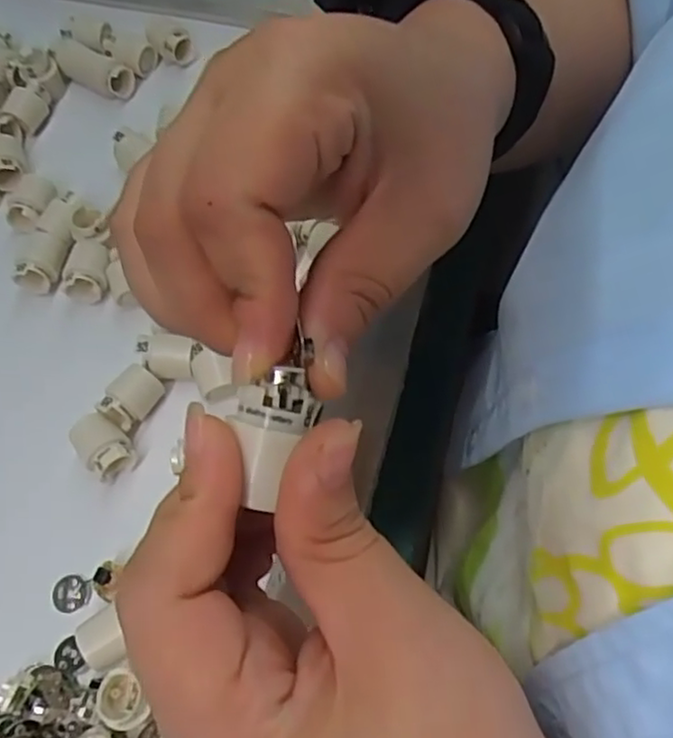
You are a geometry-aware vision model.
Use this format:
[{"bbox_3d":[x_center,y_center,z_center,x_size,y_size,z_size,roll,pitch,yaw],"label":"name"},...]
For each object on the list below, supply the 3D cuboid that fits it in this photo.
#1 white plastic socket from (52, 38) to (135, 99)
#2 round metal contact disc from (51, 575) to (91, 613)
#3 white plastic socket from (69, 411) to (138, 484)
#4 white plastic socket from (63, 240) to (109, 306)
[{"bbox_3d":[-0.144,-0.179,0.397,0.050,0.017,0.020,30,69,16],"label":"white plastic socket"},{"bbox_3d":[-0.111,0.094,0.280,0.015,0.004,0.015,-1,63,2],"label":"round metal contact disc"},{"bbox_3d":[-0.103,0.034,0.296,0.020,0.017,0.026,-38,68,-15],"label":"white plastic socket"},{"bbox_3d":[-0.124,-0.049,0.335,0.019,0.016,0.028,3,64,5],"label":"white plastic socket"}]

